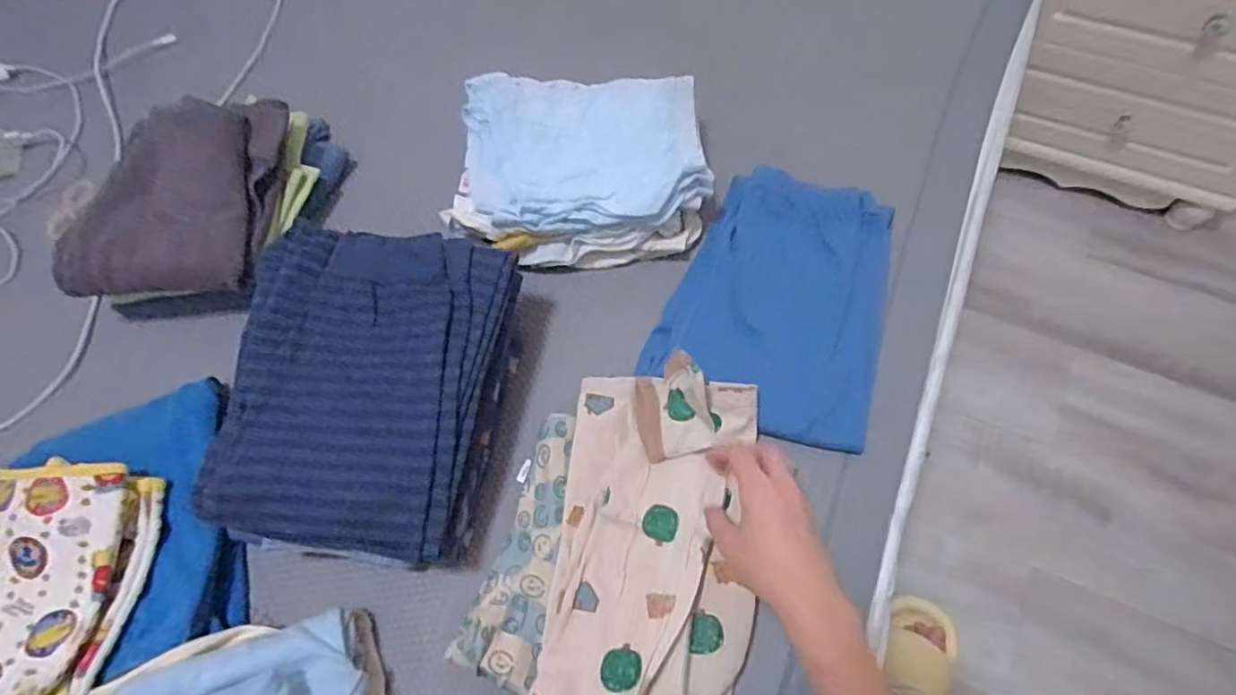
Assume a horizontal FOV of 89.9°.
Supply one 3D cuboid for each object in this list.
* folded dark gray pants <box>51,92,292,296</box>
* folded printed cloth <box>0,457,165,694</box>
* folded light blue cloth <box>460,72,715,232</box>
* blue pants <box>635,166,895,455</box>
[{"bbox_3d":[-0.408,-0.143,0.585,0.146,0.047,0.204,-1,66,2],"label":"folded dark gray pants"},{"bbox_3d":[-0.454,0.195,0.455,0.164,0.060,0.222,3,66,4],"label":"folded printed cloth"},{"bbox_3d":[-0.036,-0.200,0.618,0.250,0.038,0.194,2,66,3],"label":"folded light blue cloth"},{"bbox_3d":[0.159,-0.045,0.591,0.203,0.036,0.267,21,69,12],"label":"blue pants"}]

